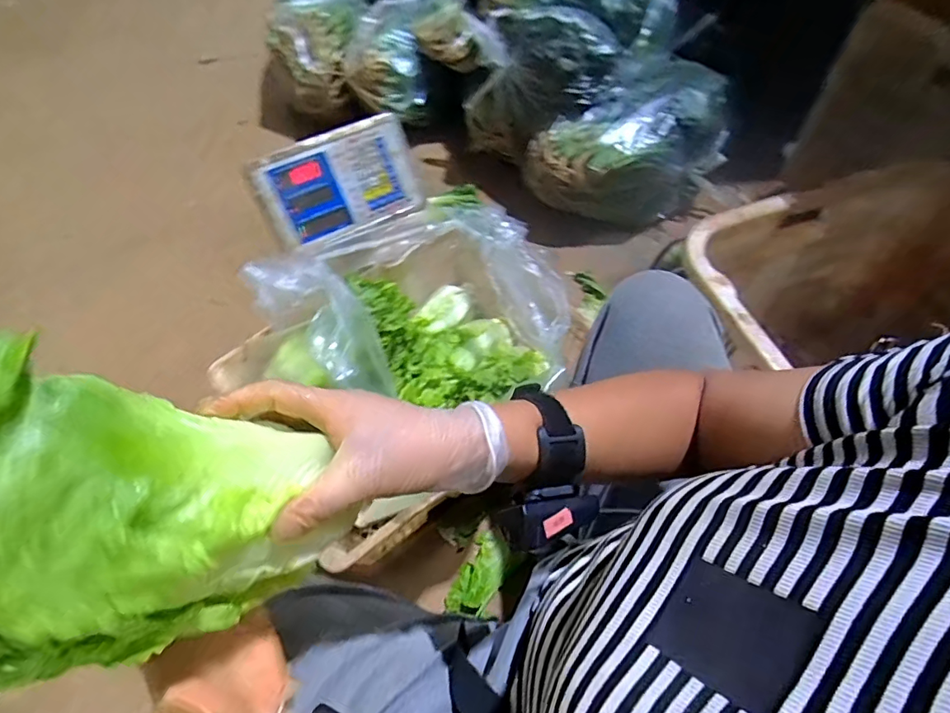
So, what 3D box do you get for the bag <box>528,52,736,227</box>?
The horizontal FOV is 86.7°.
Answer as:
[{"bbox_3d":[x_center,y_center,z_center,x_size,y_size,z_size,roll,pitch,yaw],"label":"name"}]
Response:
[{"bbox_3d":[0.359,-0.475,1.153,0.474,0.246,0.278,-30,63,-16],"label":"bag"}]

